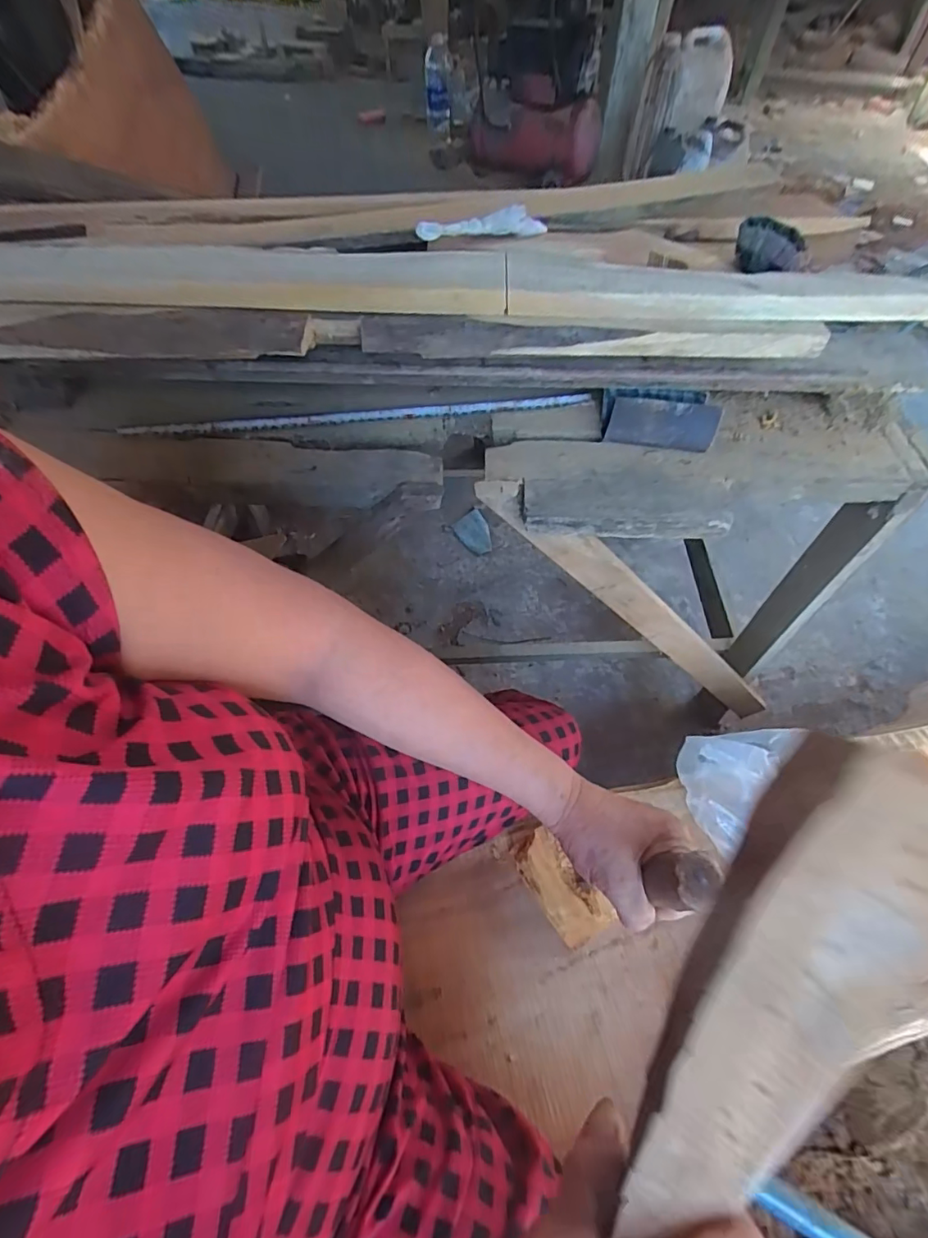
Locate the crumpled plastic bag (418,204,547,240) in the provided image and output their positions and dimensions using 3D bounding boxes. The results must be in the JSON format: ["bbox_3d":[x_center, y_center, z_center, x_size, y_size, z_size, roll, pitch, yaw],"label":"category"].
[{"bbox_3d":[0.016,-0.343,0.450,0.123,0.020,0.019,-22,59,-16],"label":"crumpled plastic bag"}]

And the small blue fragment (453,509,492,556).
[{"bbox_3d":[0.031,-0.212,1.273,0.087,0.018,0.126,-28,61,-19],"label":"small blue fragment"}]

